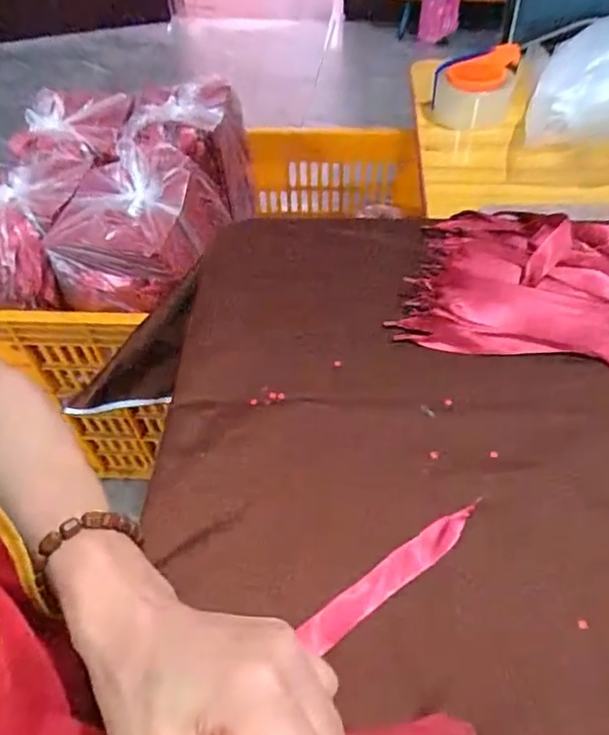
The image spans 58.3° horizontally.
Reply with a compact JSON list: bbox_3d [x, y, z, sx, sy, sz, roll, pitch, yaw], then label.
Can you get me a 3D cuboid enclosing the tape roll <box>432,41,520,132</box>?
[{"bbox_3d":[0.250,-0.405,0.788,0.123,0.060,0.136,3,50,5],"label":"tape roll"}]

